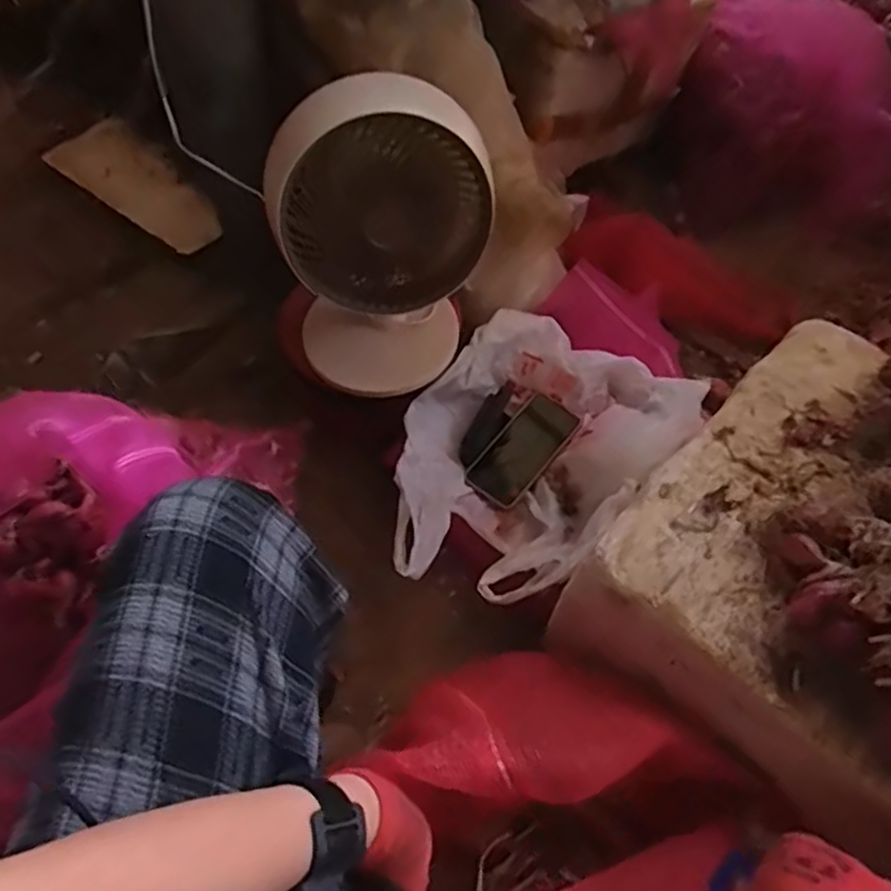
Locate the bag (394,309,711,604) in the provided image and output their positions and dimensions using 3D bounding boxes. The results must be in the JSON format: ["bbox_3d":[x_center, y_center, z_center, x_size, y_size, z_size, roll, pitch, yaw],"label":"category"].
[{"bbox_3d":[0.102,0.001,0.867,0.299,0.119,0.423,35,65,19],"label":"bag"}]

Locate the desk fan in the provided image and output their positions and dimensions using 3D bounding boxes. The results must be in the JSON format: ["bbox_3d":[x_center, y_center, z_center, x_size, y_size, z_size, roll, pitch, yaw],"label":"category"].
[{"bbox_3d":[-0.067,-0.219,0.783,0.232,0.334,0.162,-7,59,-4],"label":"desk fan"}]

